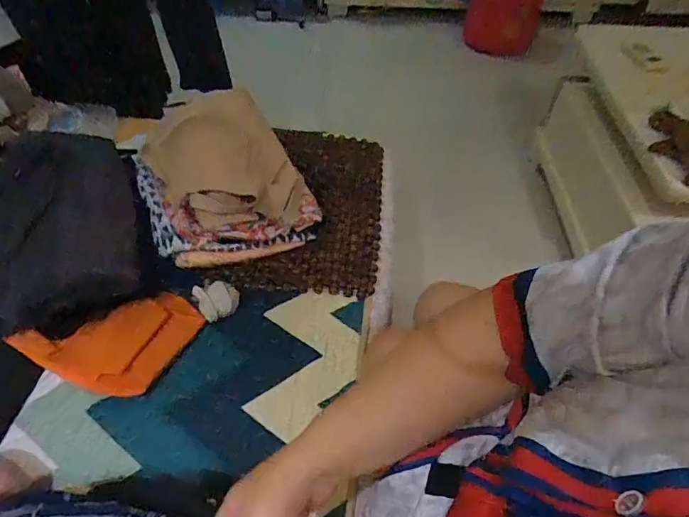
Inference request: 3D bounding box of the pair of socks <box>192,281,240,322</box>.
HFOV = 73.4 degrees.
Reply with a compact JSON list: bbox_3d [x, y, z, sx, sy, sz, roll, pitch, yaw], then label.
[{"bbox_3d":[-0.194,0.062,0.713,0.061,0.024,0.057,-26,55,-21],"label":"pair of socks"}]

